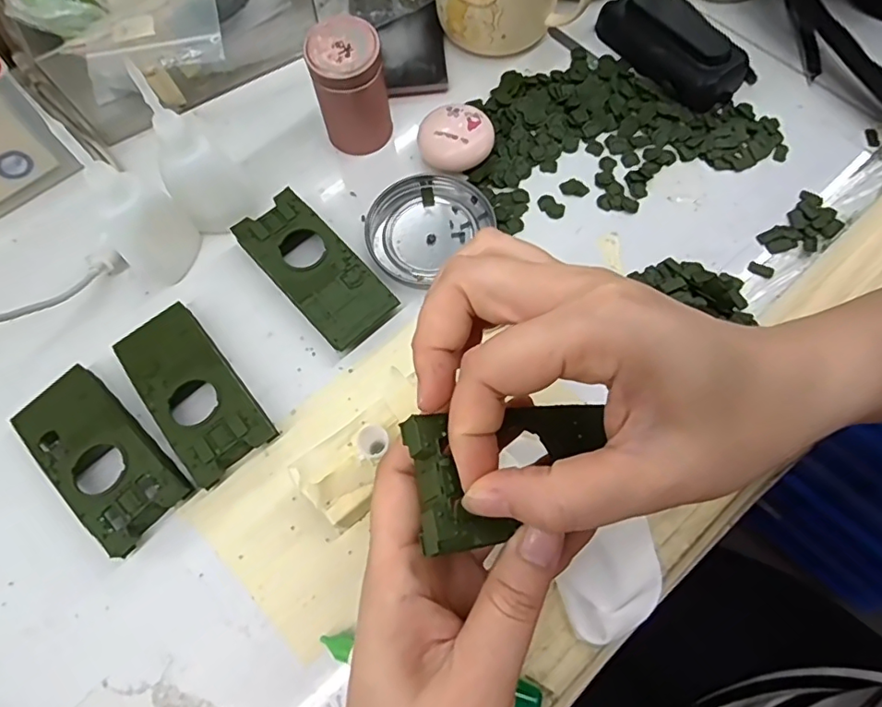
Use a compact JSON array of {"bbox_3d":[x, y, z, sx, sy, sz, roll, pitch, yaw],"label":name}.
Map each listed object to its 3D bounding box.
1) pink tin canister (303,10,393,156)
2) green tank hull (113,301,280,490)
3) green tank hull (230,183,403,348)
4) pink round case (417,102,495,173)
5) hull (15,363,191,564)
[{"bbox_3d":[-0.057,-0.167,0.343,0.044,0.070,0.036,-19,70,-5],"label":"pink tin canister"},{"bbox_3d":[-0.138,0.020,0.302,0.046,0.022,0.104,-38,72,-12],"label":"green tank hull"},{"bbox_3d":[-0.075,-0.051,0.326,0.046,0.021,0.103,-41,73,-12],"label":"green tank hull"},{"bbox_3d":[0.010,-0.140,0.355,0.047,0.022,0.041,-2,69,1],"label":"pink round case"},{"bbox_3d":[-0.183,0.054,0.291,0.106,0.022,0.046,40,76,15],"label":"hull"}]

